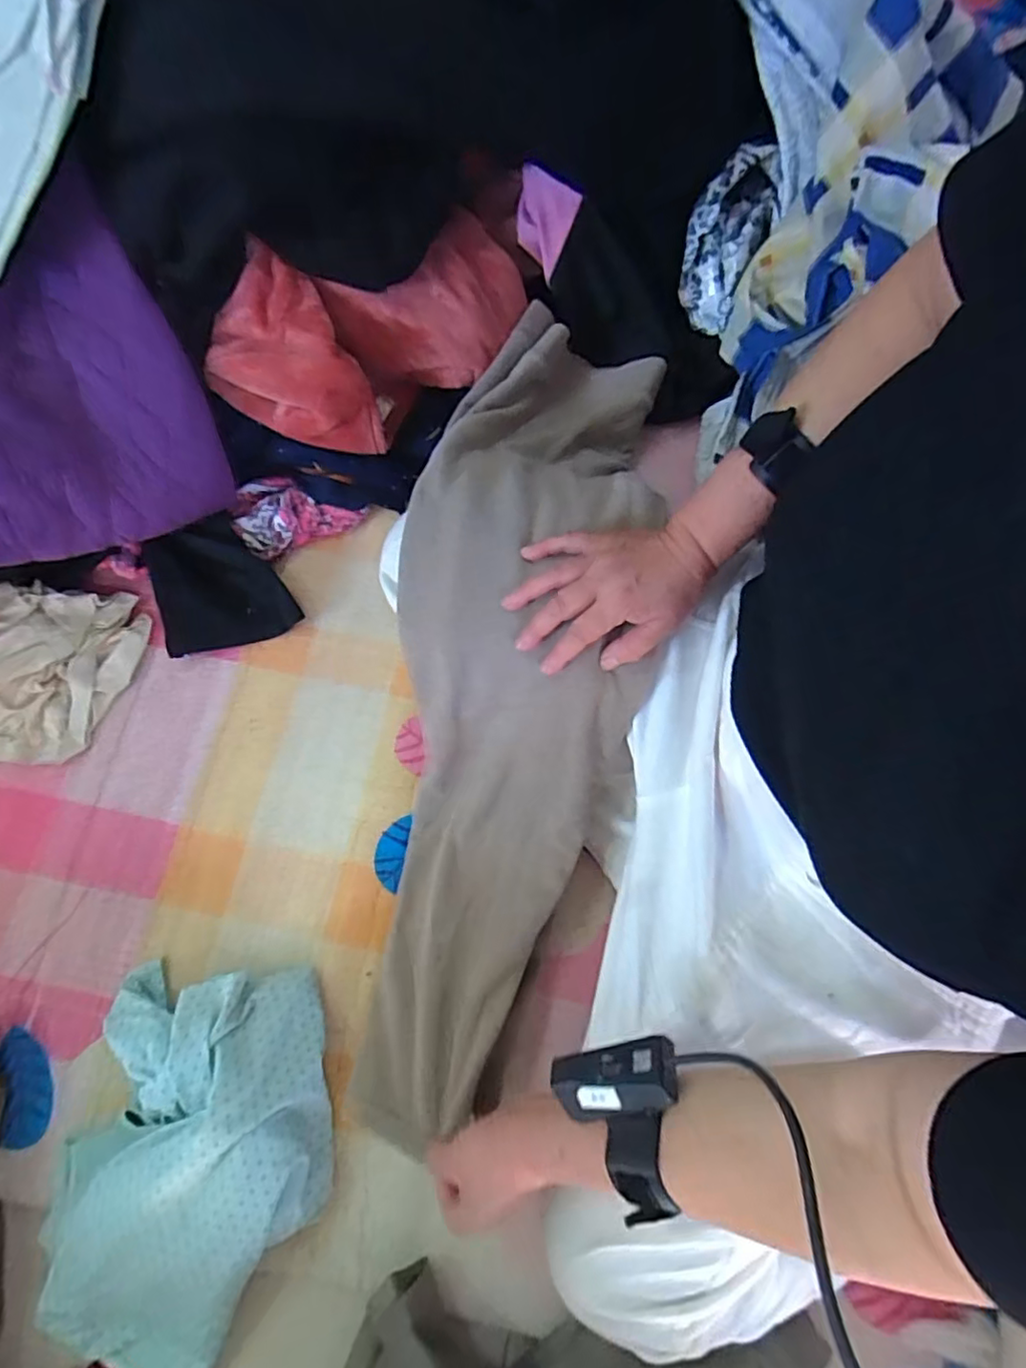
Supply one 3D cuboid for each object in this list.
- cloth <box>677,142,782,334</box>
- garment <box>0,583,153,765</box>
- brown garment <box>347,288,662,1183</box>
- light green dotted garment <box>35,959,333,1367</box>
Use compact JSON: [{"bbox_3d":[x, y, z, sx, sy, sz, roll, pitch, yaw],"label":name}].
[{"bbox_3d":[0.223,-0.464,0.631,0.081,0.057,0.170,21,107,5],"label":"cloth"},{"bbox_3d":[-0.486,-0.014,0.583,0.218,0.061,0.170,-1,75,0],"label":"garment"},{"bbox_3d":[0.010,-0.022,0.532,0.195,0.168,0.722,9,80,2],"label":"brown garment"},{"bbox_3d":[-0.256,0.380,0.468,0.212,0.080,0.297,11,75,3],"label":"light green dotted garment"}]

